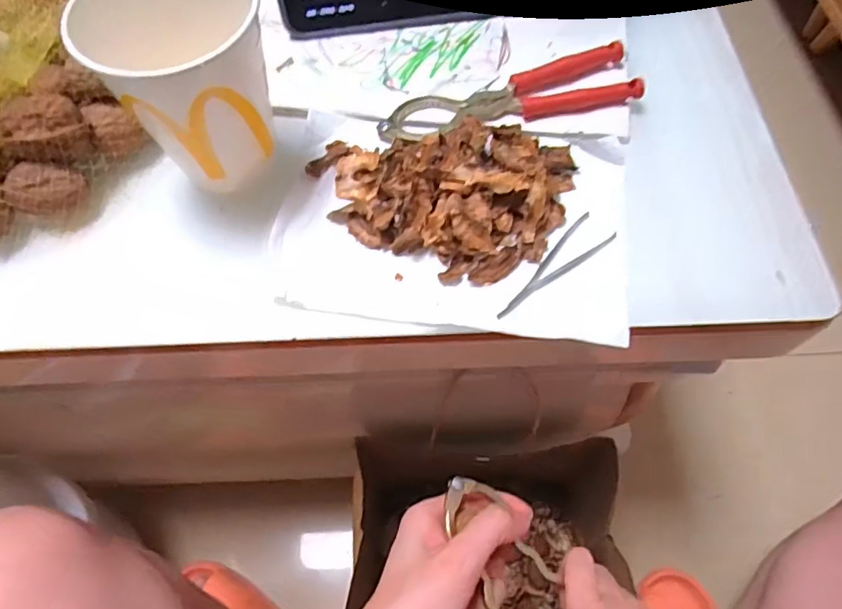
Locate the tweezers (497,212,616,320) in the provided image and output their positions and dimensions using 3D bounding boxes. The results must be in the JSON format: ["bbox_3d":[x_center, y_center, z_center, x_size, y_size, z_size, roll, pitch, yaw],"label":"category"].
[{"bbox_3d":[0.068,-0.020,0.292,0.080,0.004,0.021,-39,68,-16],"label":"tweezers"}]

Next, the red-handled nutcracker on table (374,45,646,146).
[{"bbox_3d":[0.052,-0.130,0.344,0.156,0.012,0.041,-10,63,-3],"label":"red-handled nutcracker on table"}]

